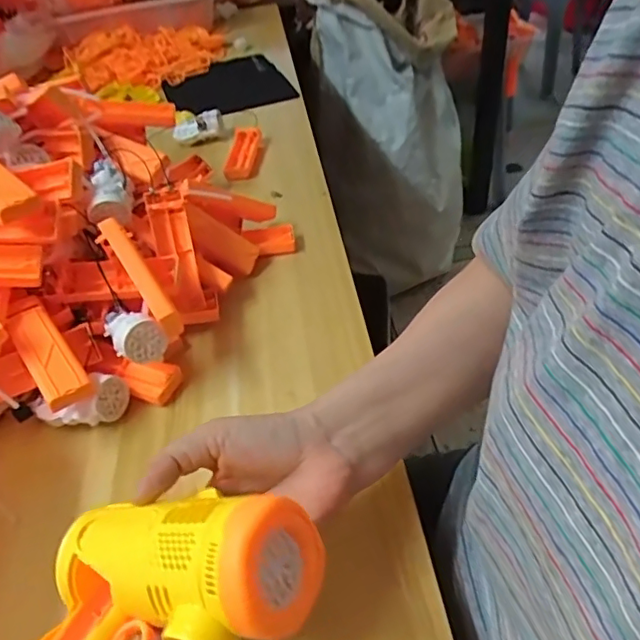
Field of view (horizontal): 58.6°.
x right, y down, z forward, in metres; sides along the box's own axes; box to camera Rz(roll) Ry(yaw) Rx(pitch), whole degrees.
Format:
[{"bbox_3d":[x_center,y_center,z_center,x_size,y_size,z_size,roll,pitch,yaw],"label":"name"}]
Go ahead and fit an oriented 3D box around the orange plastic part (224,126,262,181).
[{"bbox_3d":[-0.100,-0.223,0.751,0.036,0.025,0.108,-2,43,5],"label":"orange plastic part"}]

